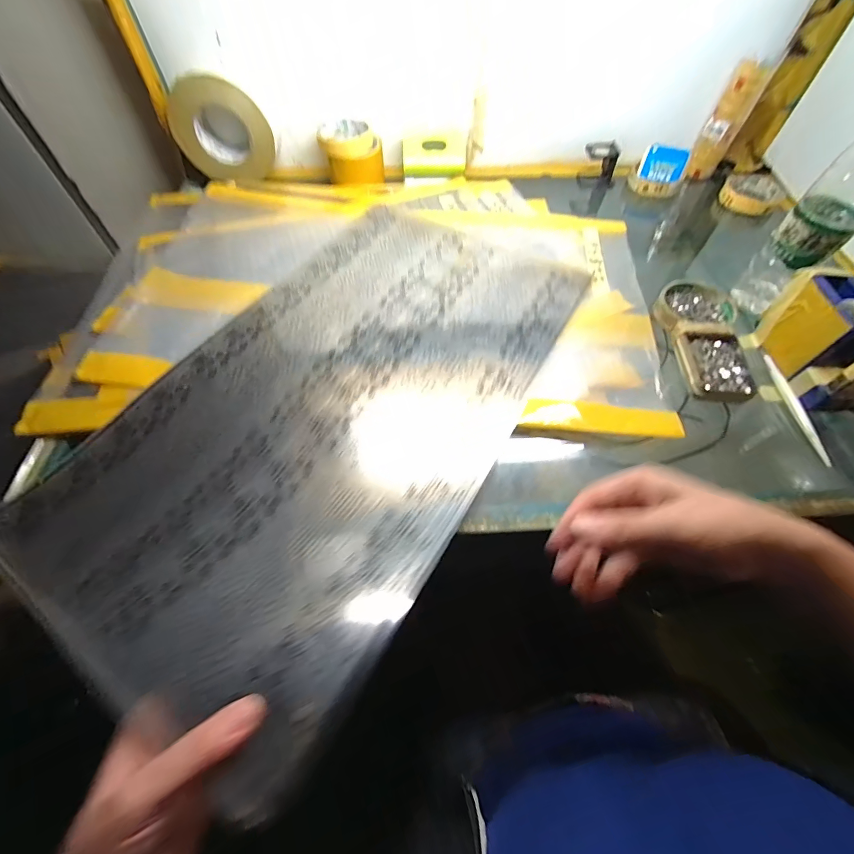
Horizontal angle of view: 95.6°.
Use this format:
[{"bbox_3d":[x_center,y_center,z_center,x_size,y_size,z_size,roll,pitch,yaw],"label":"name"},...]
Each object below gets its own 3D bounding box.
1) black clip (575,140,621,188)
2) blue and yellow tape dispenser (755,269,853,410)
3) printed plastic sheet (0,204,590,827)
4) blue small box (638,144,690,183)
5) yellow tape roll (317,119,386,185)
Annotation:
[{"bbox_3d":[0.287,-0.434,0.645,0.059,0.065,0.028,13,58,7],"label":"black clip"},{"bbox_3d":[0.404,-0.086,0.387,0.050,0.073,0.132,5,57,2],"label":"blue and yellow tape dispenser"},{"bbox_3d":[-0.075,-0.067,0.395,0.334,0.050,0.585,26,60,15],"label":"printed plastic sheet"},{"bbox_3d":[0.380,-0.422,0.621,0.064,0.047,0.014,20,35,12],"label":"blue small box"},{"bbox_3d":[-0.120,-0.442,0.624,0.094,0.062,0.094,0,57,-1],"label":"yellow tape roll"}]

